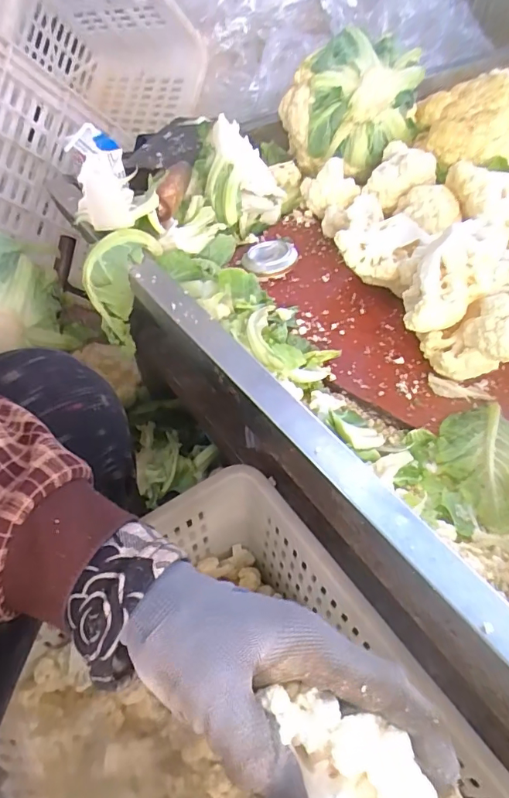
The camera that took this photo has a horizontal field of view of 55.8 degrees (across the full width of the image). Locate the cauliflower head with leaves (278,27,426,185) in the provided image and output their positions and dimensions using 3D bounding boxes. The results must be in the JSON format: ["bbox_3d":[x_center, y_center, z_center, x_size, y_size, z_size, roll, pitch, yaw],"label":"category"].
[{"bbox_3d":[0.120,-0.358,0.596,0.128,0.132,0.113,34,58,24],"label":"cauliflower head with leaves"}]

